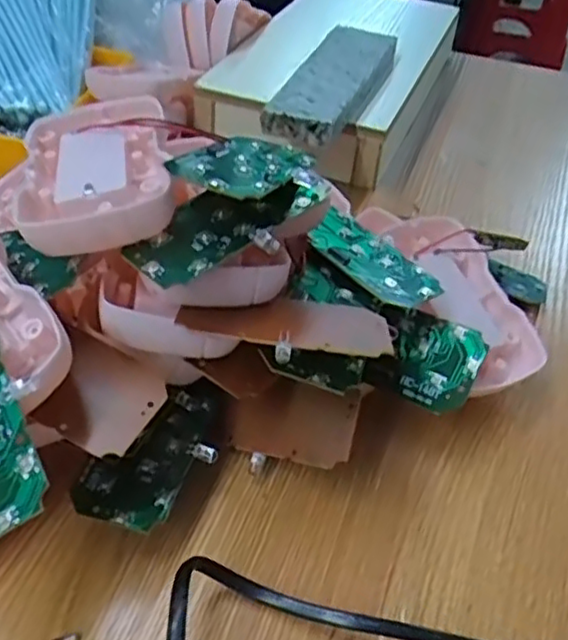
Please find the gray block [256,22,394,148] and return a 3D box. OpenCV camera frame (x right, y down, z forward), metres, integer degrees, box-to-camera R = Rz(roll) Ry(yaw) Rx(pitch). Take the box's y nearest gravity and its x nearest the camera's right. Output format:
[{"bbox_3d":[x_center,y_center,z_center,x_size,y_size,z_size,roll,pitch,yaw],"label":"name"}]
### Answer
[{"bbox_3d":[0.034,-0.156,0.441,0.047,0.022,0.147,17,42,13],"label":"gray block"}]

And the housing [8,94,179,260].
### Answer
[{"bbox_3d":[-0.071,-0.059,0.253,0.054,0.018,0.090,-3,42,-10],"label":"housing"}]

